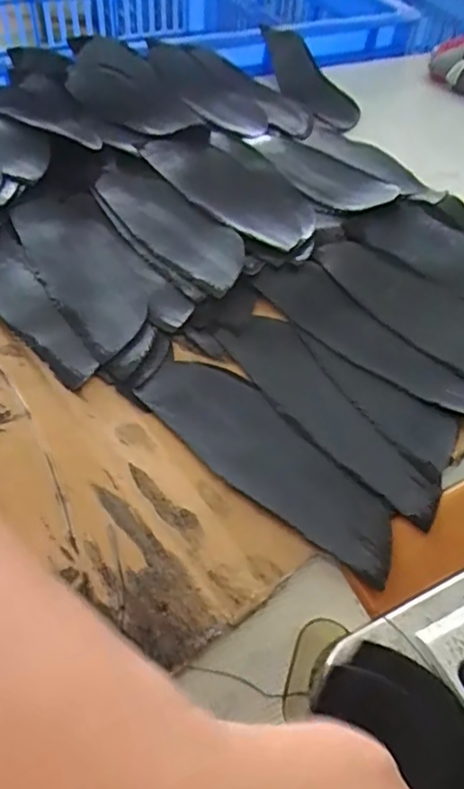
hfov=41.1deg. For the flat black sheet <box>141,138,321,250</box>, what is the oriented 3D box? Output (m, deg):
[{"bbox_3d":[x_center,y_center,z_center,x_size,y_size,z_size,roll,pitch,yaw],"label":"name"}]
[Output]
[{"bbox_3d":[0.001,-0.127,0.380,0.060,0.008,0.131,-31,58,-25],"label":"flat black sheet"}]

